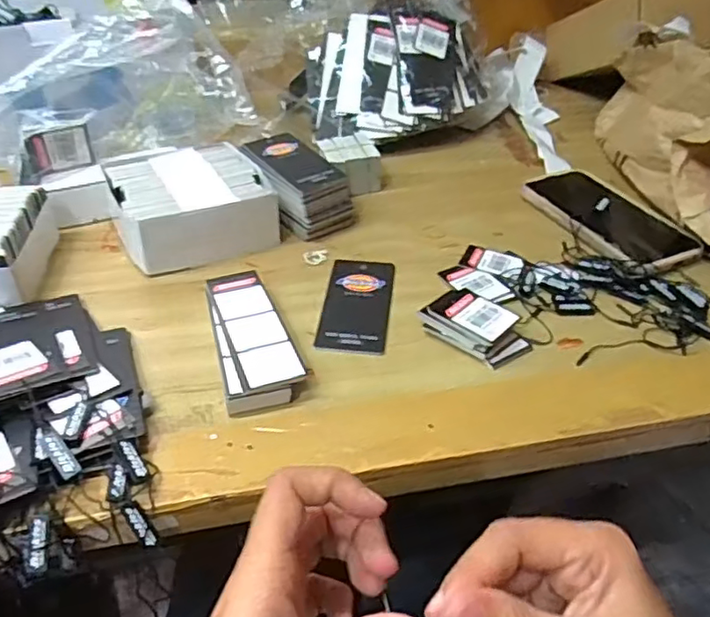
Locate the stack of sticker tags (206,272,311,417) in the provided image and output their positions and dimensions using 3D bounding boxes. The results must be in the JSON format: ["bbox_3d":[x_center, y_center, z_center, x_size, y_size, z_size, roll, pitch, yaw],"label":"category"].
[{"bbox_3d":[-0.068,0.019,0.416,0.050,0.022,0.122,-10,41,-12],"label":"stack of sticker tags"}]

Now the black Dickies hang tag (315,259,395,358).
[{"bbox_3d":[0.002,-0.006,0.462,0.048,0.004,0.107,5,40,5],"label":"black Dickies hang tag"}]

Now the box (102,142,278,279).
[{"bbox_3d":[-0.141,-0.091,0.526,0.123,0.051,0.124,-16,42,-18],"label":"box"}]

